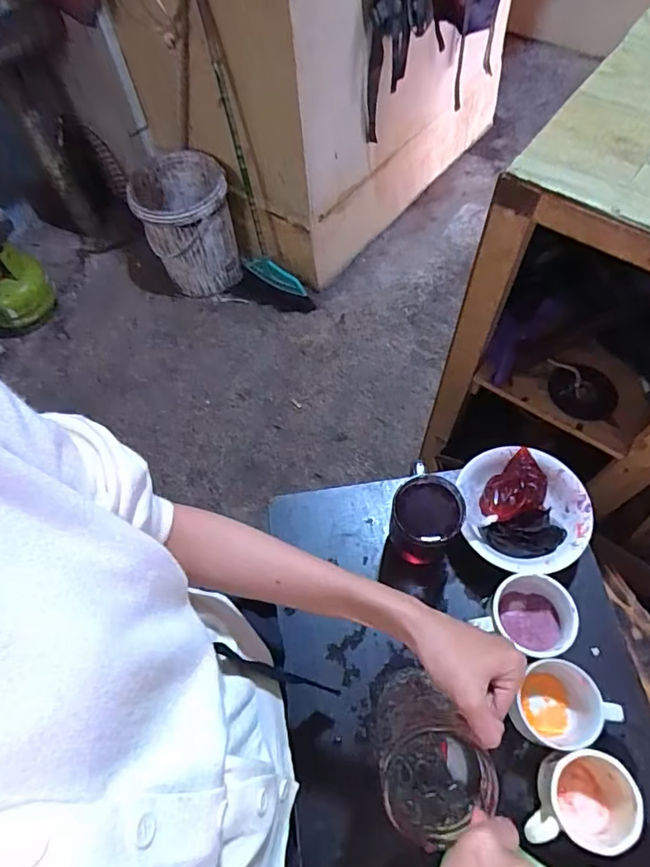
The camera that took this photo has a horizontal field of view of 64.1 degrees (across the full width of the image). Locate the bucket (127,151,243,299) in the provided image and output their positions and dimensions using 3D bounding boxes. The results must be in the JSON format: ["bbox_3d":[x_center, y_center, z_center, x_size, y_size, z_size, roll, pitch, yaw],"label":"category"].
[{"bbox_3d":[-0.420,-0.646,1.587,0.255,0.338,0.278,-2,62,4],"label":"bucket"}]

